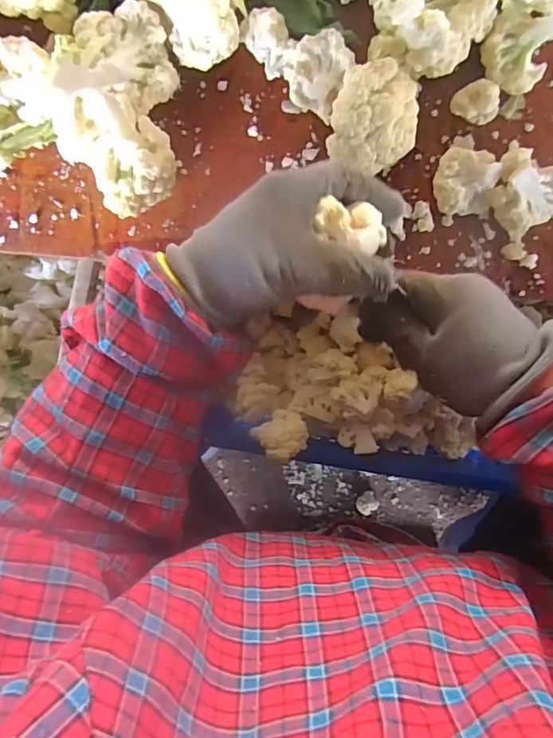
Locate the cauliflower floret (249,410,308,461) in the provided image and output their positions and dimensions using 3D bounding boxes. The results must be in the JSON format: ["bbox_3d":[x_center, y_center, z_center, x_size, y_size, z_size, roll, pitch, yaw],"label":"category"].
[{"bbox_3d":[0.006,0.066,0.485,0.045,0.031,0.046,0,95,6],"label":"cauliflower floret"}]

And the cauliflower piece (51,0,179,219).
[{"bbox_3d":[-0.126,-0.197,0.378,0.090,0.080,0.150,3,96,6],"label":"cauliflower piece"}]

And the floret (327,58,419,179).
[{"bbox_3d":[0.072,-0.181,0.364,0.059,0.063,0.063,0,95,6],"label":"floret"}]

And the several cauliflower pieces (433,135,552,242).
[{"bbox_3d":[0.166,-0.137,0.368,0.090,0.040,0.063,24,98,4],"label":"several cauliflower pieces"}]

